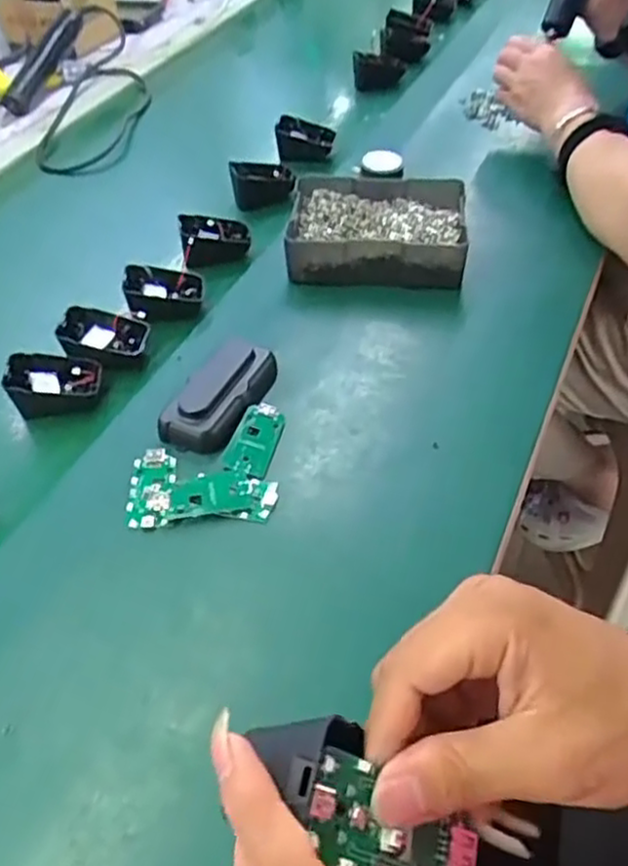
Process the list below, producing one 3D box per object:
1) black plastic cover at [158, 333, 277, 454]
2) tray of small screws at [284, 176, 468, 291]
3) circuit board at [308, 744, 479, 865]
[{"bbox_3d":[-0.070,-0.029,0.525,0.052,0.027,0.101,17,51,15],"label":"black plastic cover"},{"bbox_3d":[0.058,-0.191,0.648,0.155,0.043,0.122,6,49,5],"label":"tray of small screws"},{"bbox_3d":[0.025,0.125,0.221,0.062,0.007,0.029,32,49,-14],"label":"circuit board"}]

